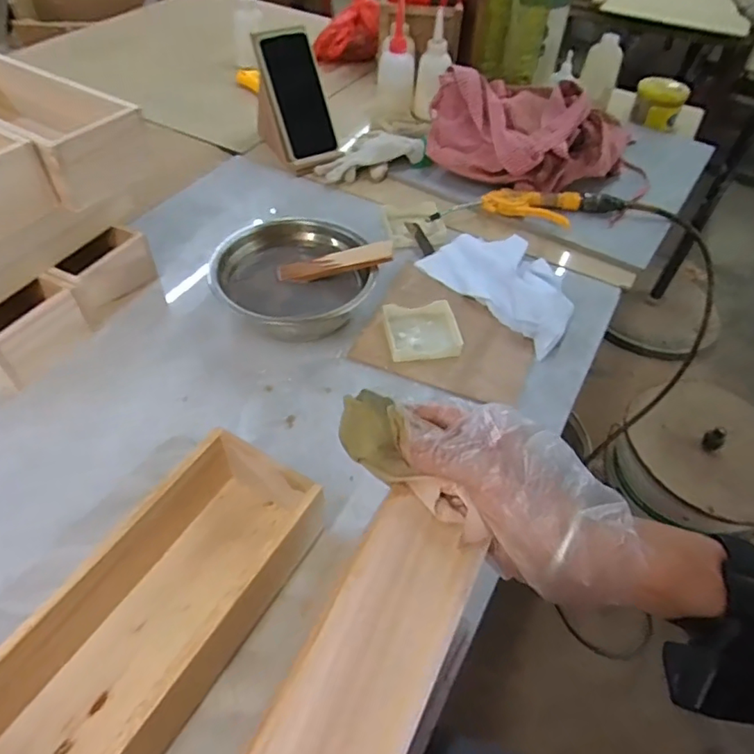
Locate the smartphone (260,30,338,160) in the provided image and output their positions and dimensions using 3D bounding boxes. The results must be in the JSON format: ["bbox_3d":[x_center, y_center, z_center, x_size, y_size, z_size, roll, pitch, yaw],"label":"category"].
[{"bbox_3d":[-0.111,-0.410,0.809,0.074,0.162,0.015,-24,19,-21],"label":"smartphone"}]

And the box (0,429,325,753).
[{"bbox_3d":[-0.150,0.167,0.367,0.097,0.079,0.259,26,53,17],"label":"box"}]

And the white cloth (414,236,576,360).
[{"bbox_3d":[0.161,-0.118,0.648,0.128,0.030,0.195,-27,56,-24],"label":"white cloth"}]

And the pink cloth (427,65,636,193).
[{"bbox_3d":[0.222,-0.359,0.806,0.286,0.094,0.183,9,50,4],"label":"pink cloth"}]

